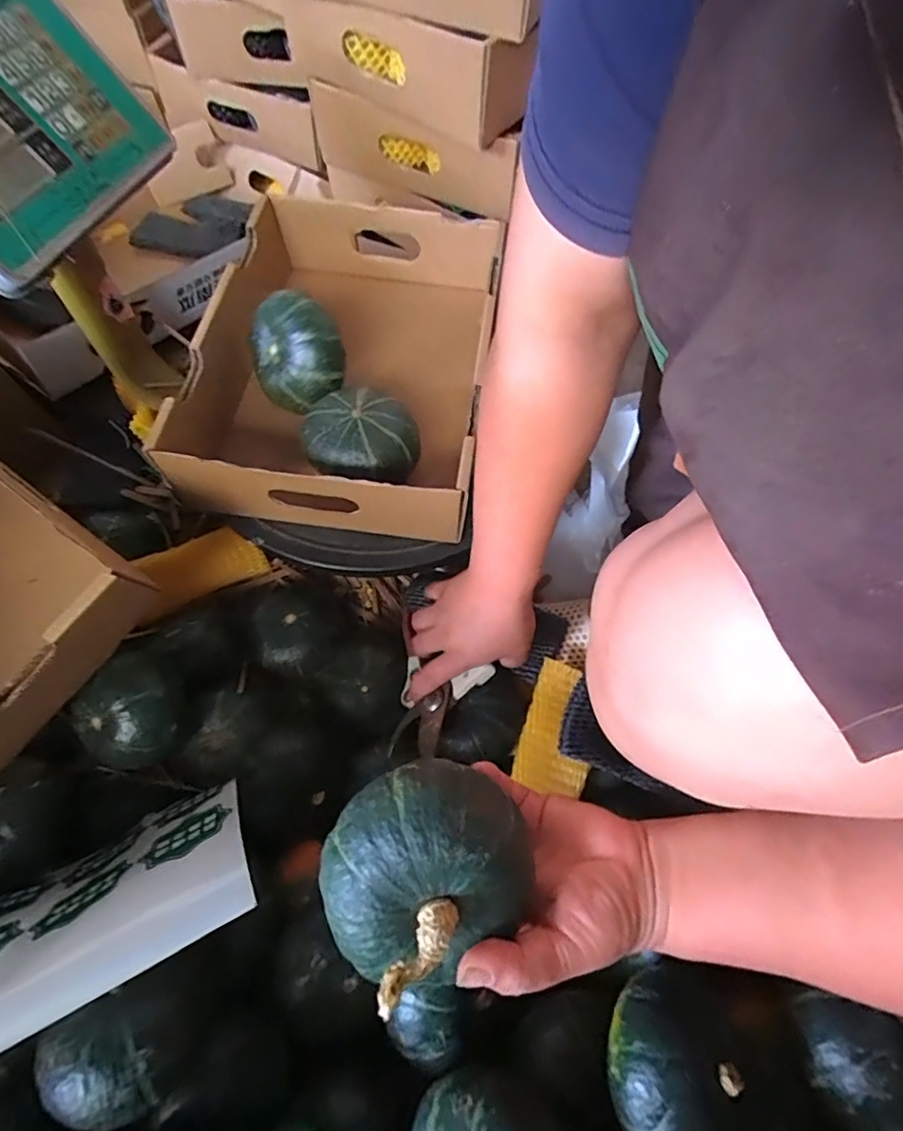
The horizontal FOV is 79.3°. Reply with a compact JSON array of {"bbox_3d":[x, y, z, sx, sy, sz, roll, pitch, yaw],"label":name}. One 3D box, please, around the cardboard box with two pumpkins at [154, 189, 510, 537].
[{"bbox_3d":[-0.102,-0.214,0.537,0.267,0.100,0.354,8,64,2],"label":"cardboard box with two pumpkins"}]

